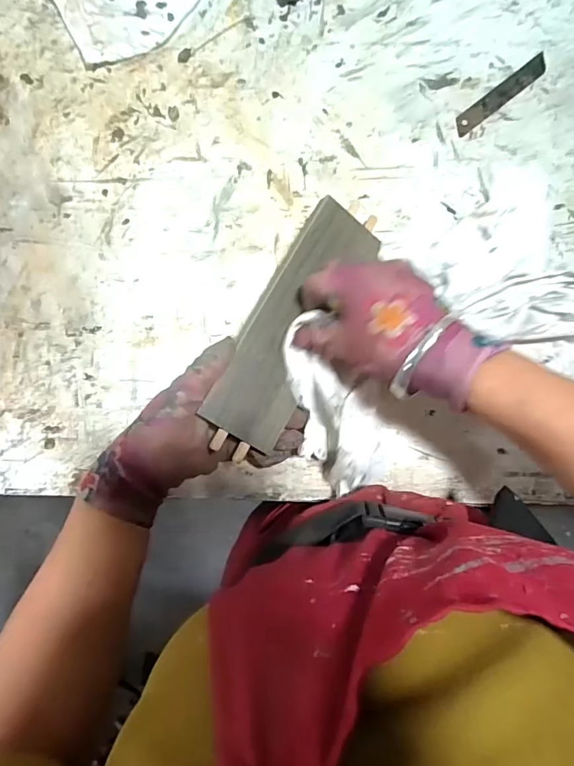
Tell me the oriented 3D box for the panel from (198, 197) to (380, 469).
[{"bbox_3d":[0.007,-0.052,0.355,0.063,0.013,0.225,33,78,-21],"label":"panel"}]

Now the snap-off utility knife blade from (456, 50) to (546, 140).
[{"bbox_3d":[0.192,-0.258,0.404,0.100,0.004,0.017,-38,88,-1],"label":"snap-off utility knife blade"}]

